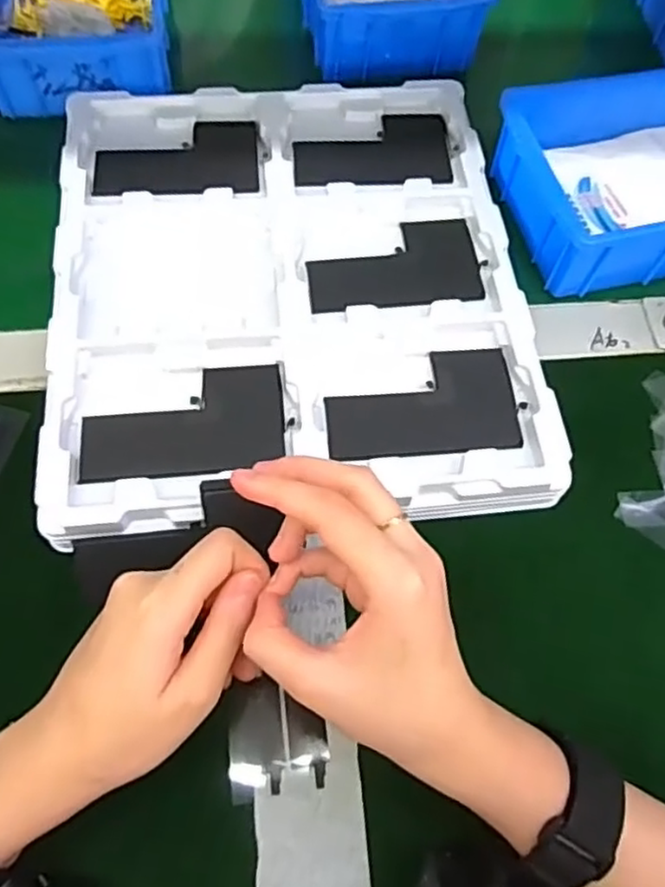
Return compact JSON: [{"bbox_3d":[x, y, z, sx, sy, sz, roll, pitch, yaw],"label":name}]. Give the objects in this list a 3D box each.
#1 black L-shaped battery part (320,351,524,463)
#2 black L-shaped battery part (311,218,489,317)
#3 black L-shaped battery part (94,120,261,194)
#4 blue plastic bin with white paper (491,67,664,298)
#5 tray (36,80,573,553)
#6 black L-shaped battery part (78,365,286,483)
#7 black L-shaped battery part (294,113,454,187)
[{"bbox_3d":[0.050,-0.023,0.382,0.106,0.006,0.063,-4,65,-5],"label":"black L-shaped battery part"},{"bbox_3d":[0.038,-0.112,0.419,0.107,0.008,0.067,-6,65,-6],"label":"black L-shaped battery part"},{"bbox_3d":[-0.102,-0.190,0.449,0.105,0.004,0.067,-4,65,-5],"label":"black L-shaped battery part"},{"bbox_3d":[0.221,-0.179,0.458,0.201,0.052,0.131,-13,66,-9],"label":"blue plastic bin with white paper"},{"bbox_3d":[-0.026,-0.105,0.410,0.269,0.028,0.311,-5,65,-5],"label":"tray"},{"bbox_3d":[-0.080,-0.012,0.366,0.106,0.005,0.060,-7,65,-6],"label":"black L-shaped battery part"},{"bbox_3d":[0.027,-0.201,0.463,0.106,0.011,0.067,-5,65,-5],"label":"black L-shaped battery part"}]

